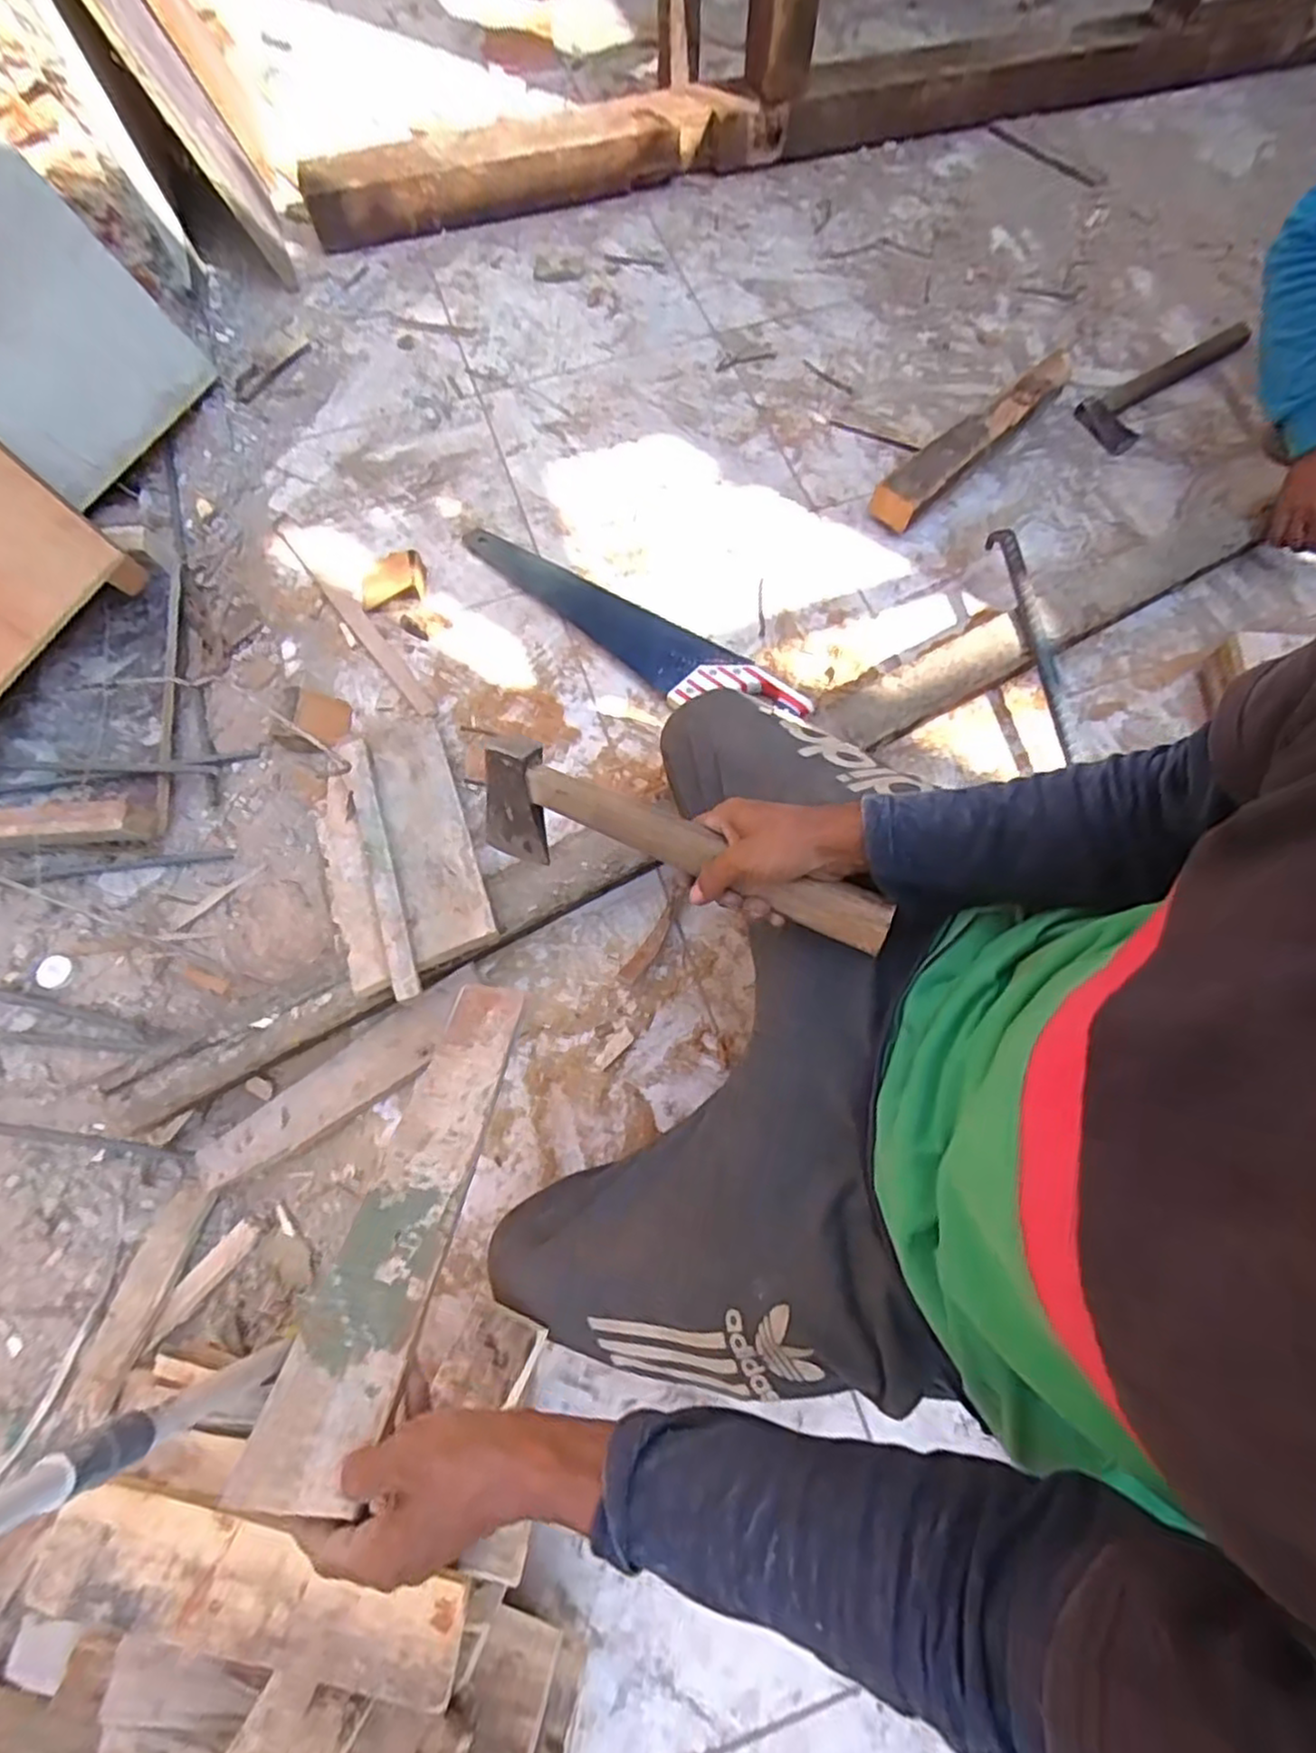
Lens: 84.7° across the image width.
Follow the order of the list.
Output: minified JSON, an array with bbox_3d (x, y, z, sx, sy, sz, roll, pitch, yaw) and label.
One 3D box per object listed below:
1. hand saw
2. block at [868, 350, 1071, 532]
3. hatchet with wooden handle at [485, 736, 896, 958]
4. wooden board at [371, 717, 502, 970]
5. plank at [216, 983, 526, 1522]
[{"bbox_3d":[-0.047,-0.342,0.971,0.540,0.030,0.113,35,74,13],"label":"hand saw"},{"bbox_3d":[0.481,-0.661,1.068,0.448,0.059,0.073,-43,74,-13],"label":"block"},{"bbox_3d":[0.009,-0.016,0.559,0.333,0.095,0.061,20,71,18],"label":"hatchet with wooden handle"},{"bbox_3d":[-0.268,-0.066,0.834,0.084,0.017,0.351,-17,59,-13],"label":"wooden board"},{"bbox_3d":[-0.167,0.218,0.502,0.069,0.010,0.339,10,45,5],"label":"plank"}]

